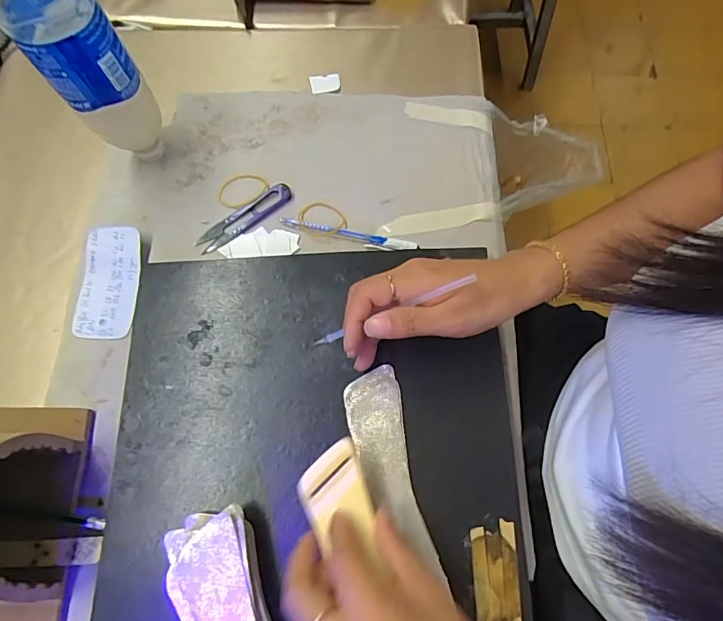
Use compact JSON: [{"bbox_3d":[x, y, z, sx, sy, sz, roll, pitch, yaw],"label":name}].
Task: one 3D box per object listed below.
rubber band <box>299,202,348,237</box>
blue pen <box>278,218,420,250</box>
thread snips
[{"bbox_3d":[-0.037,-0.088,0.454,0.045,0.004,0.039,-1,70,-1],"label":"rubber band"},{"bbox_3d":[-0.013,-0.071,0.447,0.130,0.008,0.013,14,71,5],"label":"blue pen"},{"bbox_3d":[-0.111,-0.089,0.452,0.100,0.009,0.025,-35,74,-12],"label":"thread snips"}]

